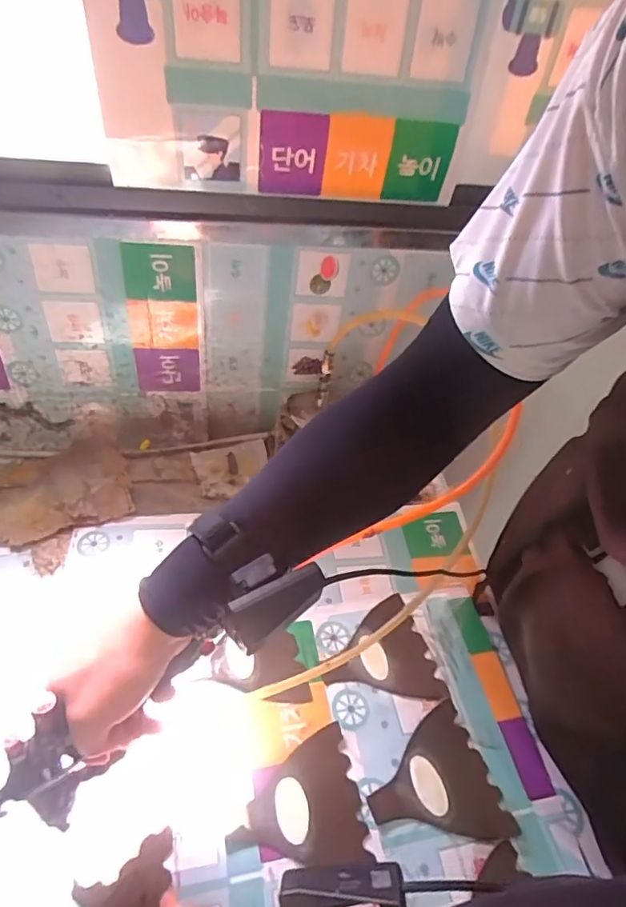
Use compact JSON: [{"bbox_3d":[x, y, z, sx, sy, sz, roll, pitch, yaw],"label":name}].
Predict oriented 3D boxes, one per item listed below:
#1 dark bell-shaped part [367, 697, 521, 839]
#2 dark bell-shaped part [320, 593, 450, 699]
[{"bbox_3d":[0.112,0.313,0.490,0.119,0.006,0.113,-13,47,-20],"label":"dark bell-shaped part"},{"bbox_3d":[0.069,0.222,0.567,0.117,0.007,0.113,-12,49,-17],"label":"dark bell-shaped part"}]

